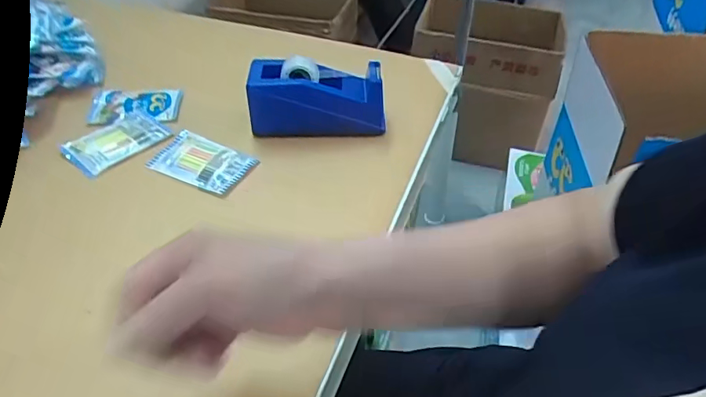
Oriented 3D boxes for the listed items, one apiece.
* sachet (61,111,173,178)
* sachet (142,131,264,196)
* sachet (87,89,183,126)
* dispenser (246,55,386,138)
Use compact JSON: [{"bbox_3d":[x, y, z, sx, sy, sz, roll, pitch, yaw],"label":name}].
[{"bbox_3d":[-0.265,-0.066,0.564,0.065,0.018,0.098,32,52,30],"label":"sachet"},{"bbox_3d":[-0.159,-0.039,0.538,0.100,0.016,0.060,18,46,19],"label":"sachet"},{"bbox_3d":[-0.261,-0.112,0.608,0.104,0.007,0.062,0,43,1],"label":"sachet"},{"bbox_3d":[-0.039,-0.112,0.569,0.148,0.076,0.054,2,43,3],"label":"dispenser"}]

